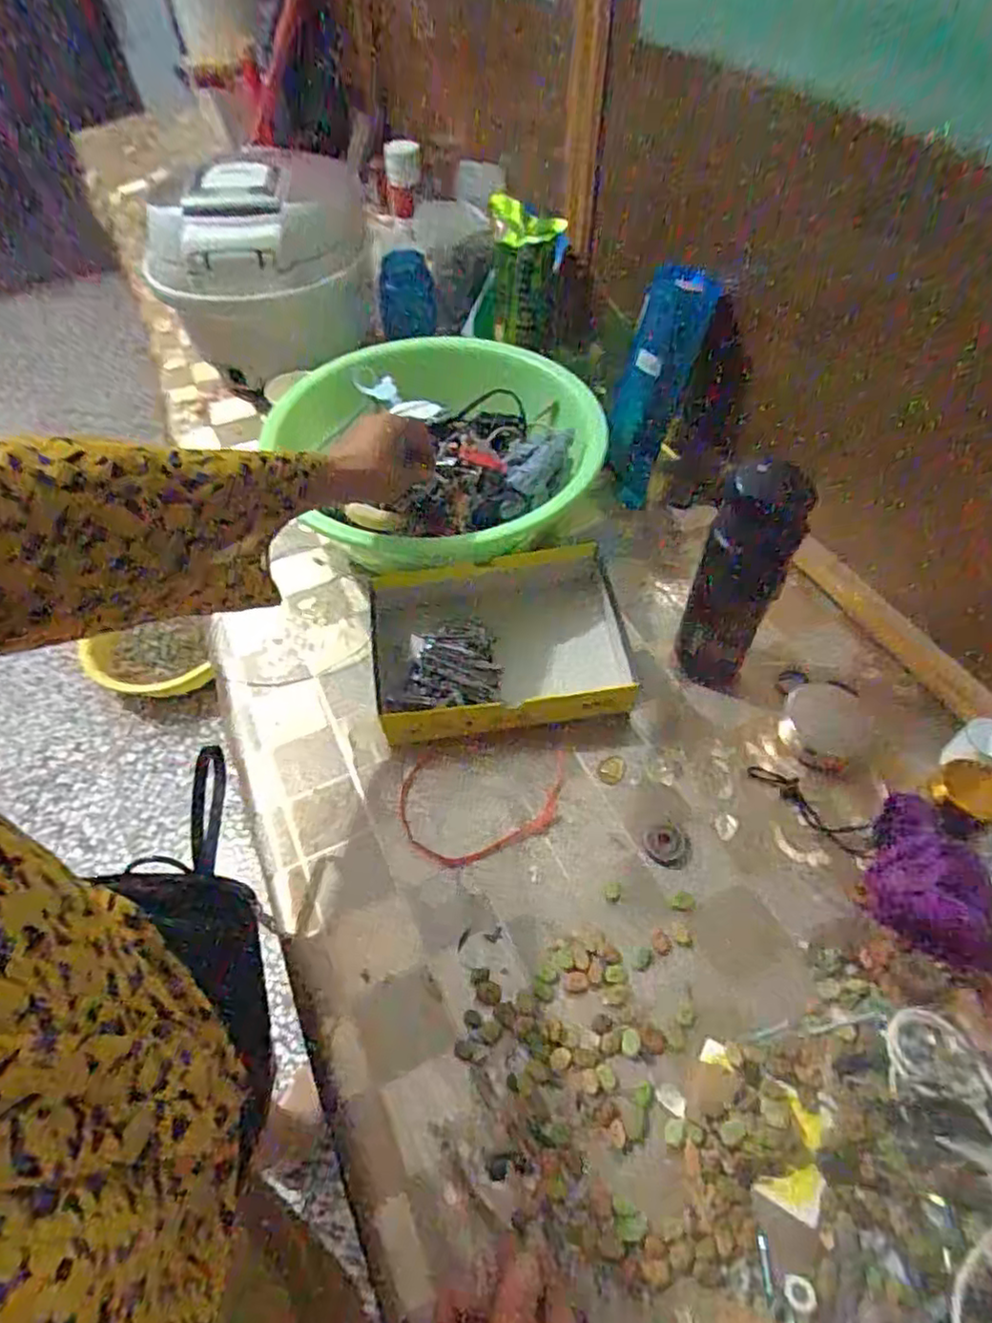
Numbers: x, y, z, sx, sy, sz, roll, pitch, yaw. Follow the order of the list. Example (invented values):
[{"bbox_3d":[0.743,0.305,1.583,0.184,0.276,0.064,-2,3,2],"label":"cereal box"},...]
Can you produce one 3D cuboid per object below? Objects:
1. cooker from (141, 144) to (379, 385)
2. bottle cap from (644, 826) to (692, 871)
[{"bbox_3d":[-0.282,-0.478,0.821,0.220,0.195,0.228,15,51,16],"label":"cooker"},{"bbox_3d":[0.139,0.149,0.531,0.037,0.004,0.033,21,57,17],"label":"bottle cap"}]

